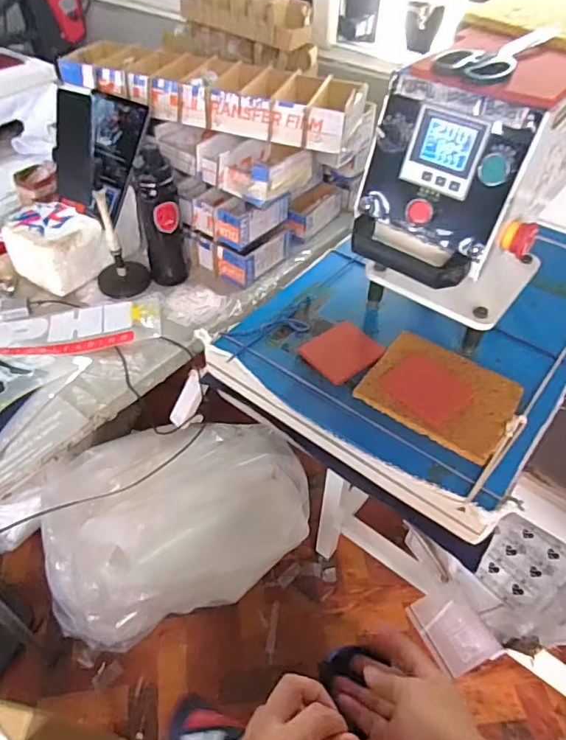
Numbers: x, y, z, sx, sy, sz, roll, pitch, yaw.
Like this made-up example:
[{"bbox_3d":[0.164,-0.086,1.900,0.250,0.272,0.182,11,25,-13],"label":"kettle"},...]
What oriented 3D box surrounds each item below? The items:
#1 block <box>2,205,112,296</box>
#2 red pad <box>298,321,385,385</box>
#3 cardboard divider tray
[{"bbox_3d":[-0.475,-0.260,1.089,0.158,0.120,0.149,26,52,21],"label":"block"},{"bbox_3d":[0.081,-0.025,0.706,0.096,0.008,0.084,-31,55,-26],"label":"red pad"},{"bbox_3d":[-0.153,-0.601,1.112,0.664,0.077,0.225,18,49,15],"label":"cardboard divider tray"}]

